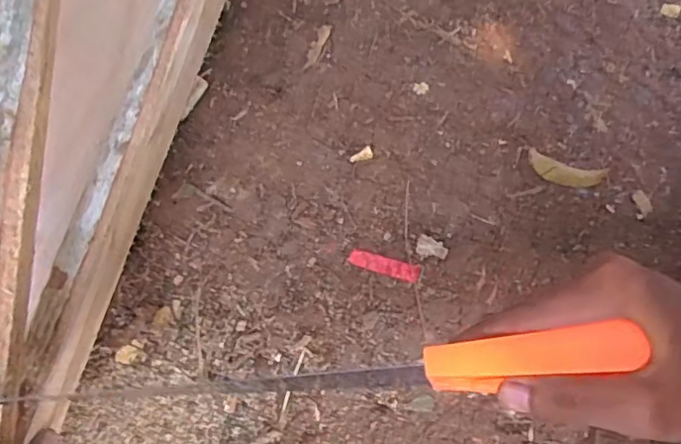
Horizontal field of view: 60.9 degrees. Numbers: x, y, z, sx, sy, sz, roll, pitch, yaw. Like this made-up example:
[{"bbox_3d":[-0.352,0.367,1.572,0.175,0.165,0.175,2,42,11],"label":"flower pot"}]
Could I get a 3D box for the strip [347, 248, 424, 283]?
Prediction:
[{"bbox_3d":[0.037,0.035,0.479,0.060,0.004,0.016,14,73,6],"label":"strip"}]

